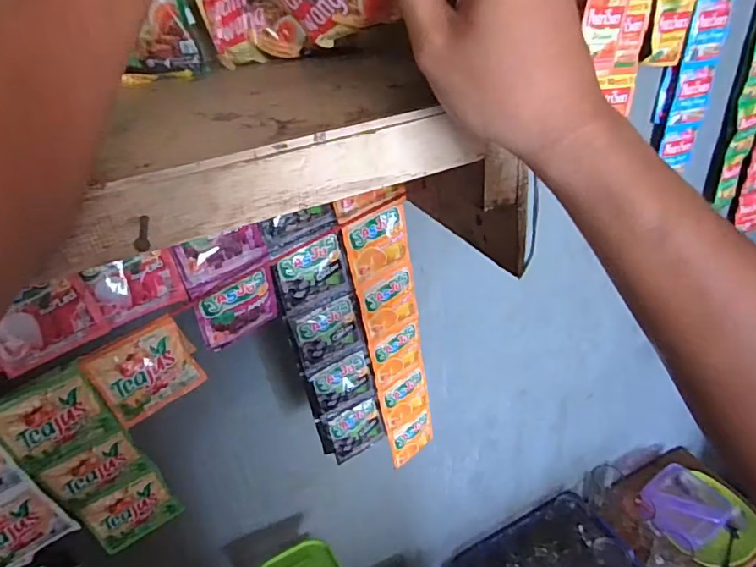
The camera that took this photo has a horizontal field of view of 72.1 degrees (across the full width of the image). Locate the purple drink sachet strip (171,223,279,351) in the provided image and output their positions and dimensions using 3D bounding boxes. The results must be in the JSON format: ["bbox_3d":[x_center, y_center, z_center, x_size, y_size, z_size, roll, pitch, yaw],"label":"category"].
[{"bbox_3d":[-0.126,0.005,0.453,0.074,0.106,0.014,-27,39,-28],"label":"purple drink sachet strip"}]

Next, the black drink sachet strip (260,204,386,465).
[{"bbox_3d":[-0.048,0.070,0.556,0.082,0.320,0.015,-18,36,-17],"label":"black drink sachet strip"}]

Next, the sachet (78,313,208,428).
[{"bbox_3d":[-0.186,0.071,0.422,0.073,0.072,0.013,-28,30,-19],"label":"sachet"}]

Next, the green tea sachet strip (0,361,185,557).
[{"bbox_3d":[-0.240,0.157,0.442,0.081,0.199,0.014,-23,37,-24],"label":"green tea sachet strip"}]

